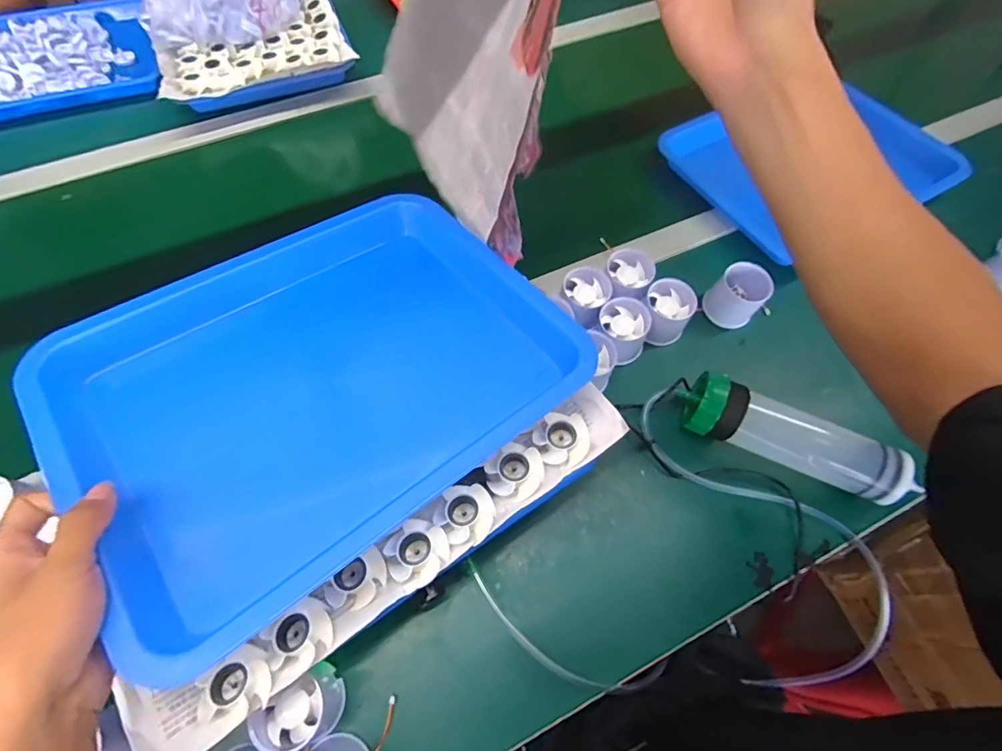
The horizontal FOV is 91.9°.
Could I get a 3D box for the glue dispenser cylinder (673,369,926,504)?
[{"bbox_3d":[0.279,0.057,0.465,0.213,0.059,0.062,20,64,8],"label":"glue dispenser cylinder"}]

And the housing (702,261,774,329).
[{"bbox_3d":[0.261,-0.086,0.539,0.047,0.066,0.053,-37,70,-18],"label":"housing"}]

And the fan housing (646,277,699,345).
[{"bbox_3d":[0.176,-0.066,0.525,0.052,0.051,0.062,26,65,11],"label":"fan housing"}]

